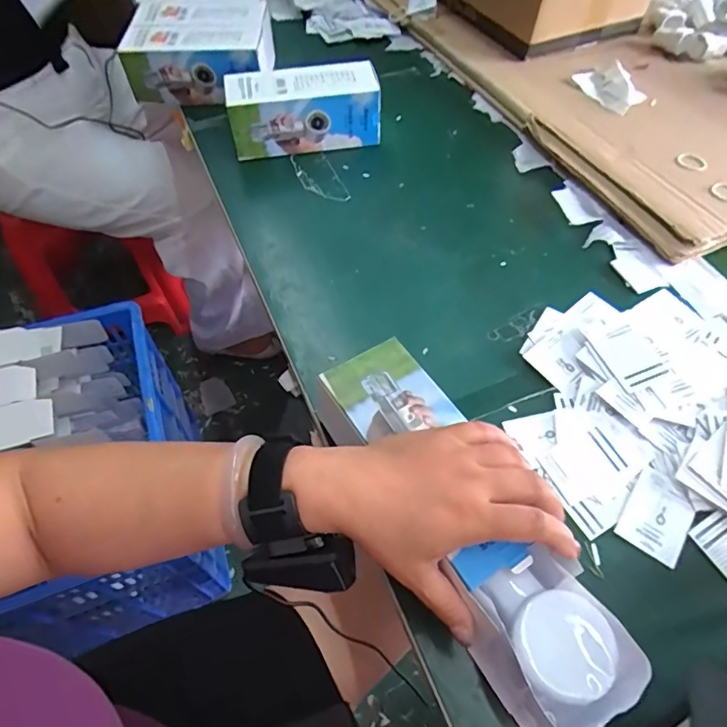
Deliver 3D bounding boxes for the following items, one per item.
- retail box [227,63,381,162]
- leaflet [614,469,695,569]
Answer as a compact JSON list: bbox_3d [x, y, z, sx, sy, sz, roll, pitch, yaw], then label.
[{"bbox_3d":[-0.073,-0.314,0.632,0.182,0.076,0.076,-6,57,-5],"label":"retail box"},{"bbox_3d":[0.226,0.117,0.389,0.045,0.006,0.061,32,62,19],"label":"leaflet"}]

